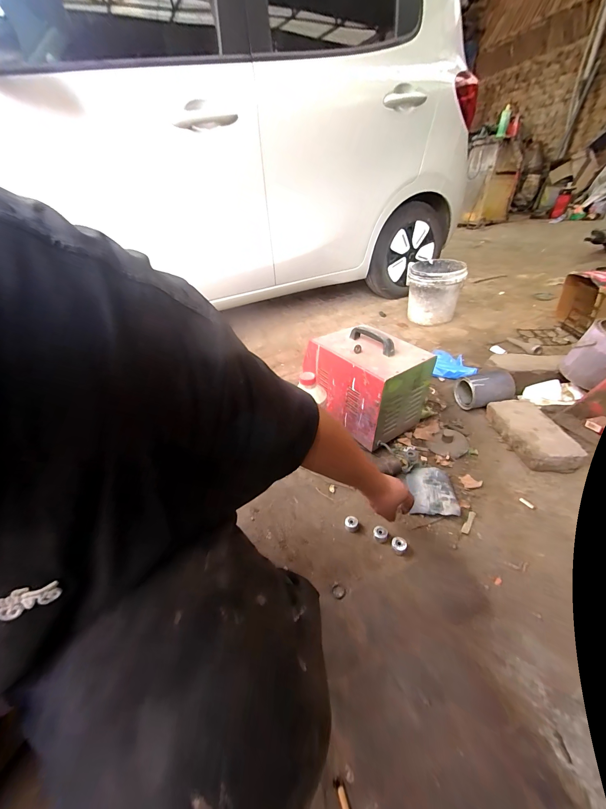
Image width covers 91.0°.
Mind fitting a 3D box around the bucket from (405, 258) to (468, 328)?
[{"bbox_3d":[0.659,-0.564,1.504,0.249,0.249,0.269,9,39,22],"label":"bucket"}]

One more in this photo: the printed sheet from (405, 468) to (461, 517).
[{"bbox_3d":[0.314,0.214,0.735,0.100,0.024,0.131,0,37,10],"label":"printed sheet"}]

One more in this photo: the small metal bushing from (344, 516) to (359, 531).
[{"bbox_3d":[0.111,0.273,0.682,0.030,0.021,0.028,-5,36,4],"label":"small metal bushing"}]

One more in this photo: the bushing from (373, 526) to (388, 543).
[{"bbox_3d":[0.169,0.283,0.653,0.031,0.022,0.029,-5,36,4],"label":"bushing"}]

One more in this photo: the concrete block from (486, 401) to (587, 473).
[{"bbox_3d":[0.608,0.076,0.801,0.121,0.058,0.250,-4,36,5],"label":"concrete block"}]

